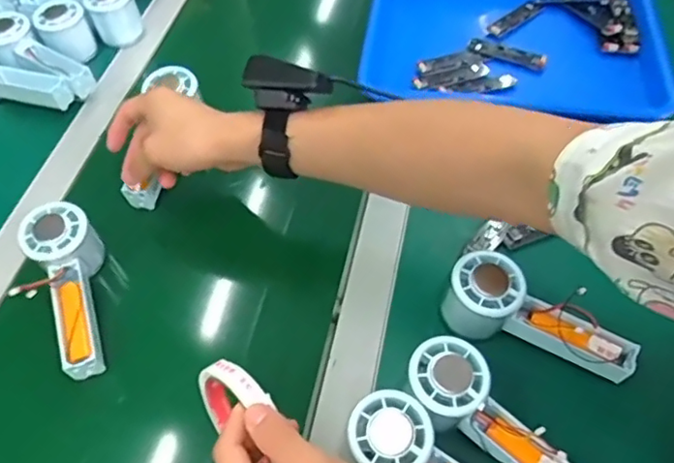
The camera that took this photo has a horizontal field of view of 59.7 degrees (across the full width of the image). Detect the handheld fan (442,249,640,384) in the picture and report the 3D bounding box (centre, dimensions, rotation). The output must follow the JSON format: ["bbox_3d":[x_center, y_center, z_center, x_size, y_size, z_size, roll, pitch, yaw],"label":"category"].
[{"bbox_3d":[0.159,0.075,0.475,0.152,0.047,0.054,28,59,1],"label":"handheld fan"}]

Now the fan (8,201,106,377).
[{"bbox_3d":[-0.234,0.053,0.518,0.058,0.064,0.156,-16,71,-10],"label":"fan"}]

